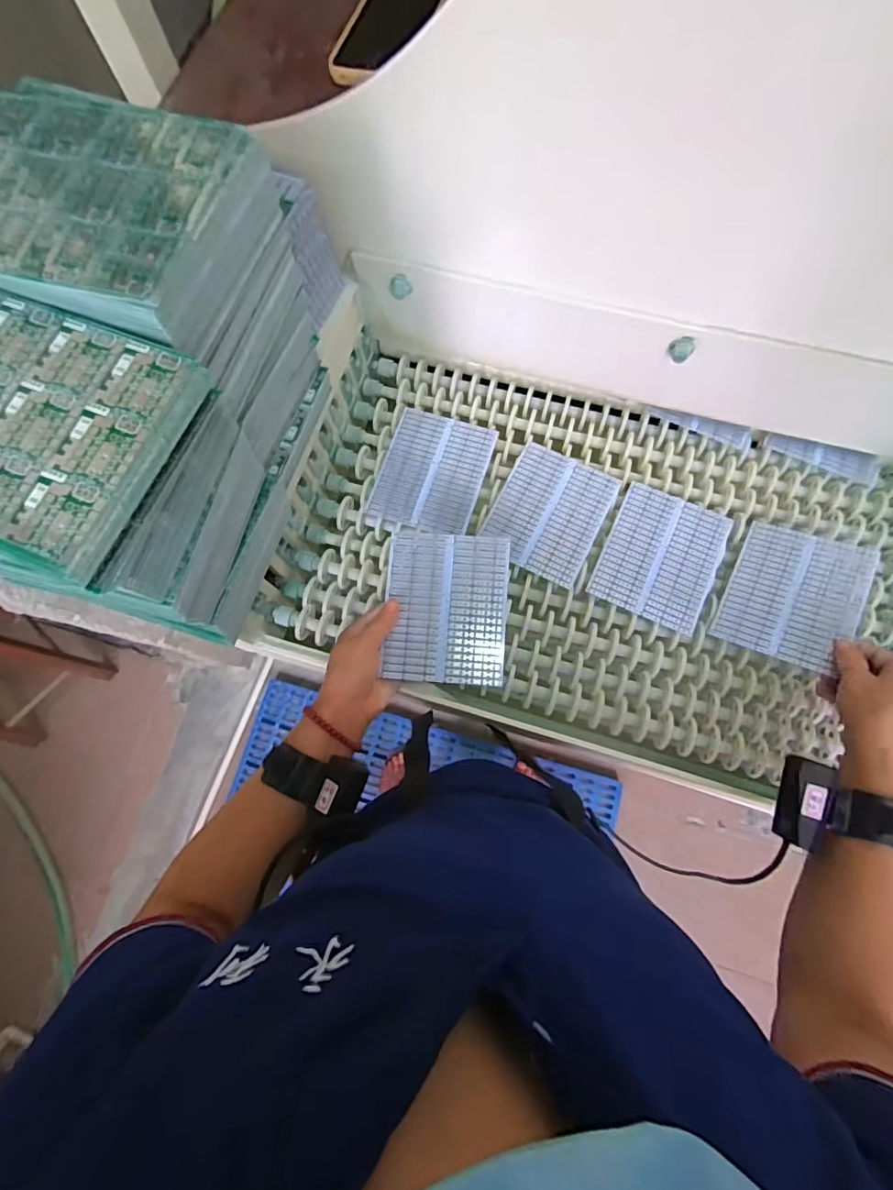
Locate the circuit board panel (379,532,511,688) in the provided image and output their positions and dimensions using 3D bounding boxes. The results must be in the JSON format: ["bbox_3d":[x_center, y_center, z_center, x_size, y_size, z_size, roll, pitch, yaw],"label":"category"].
[{"bbox_3d":[0.000,0.012,0.502,0.116,0.007,0.146,3,80,0],"label":"circuit board panel"}]

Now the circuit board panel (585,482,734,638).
[{"bbox_3d":[0.240,-0.045,0.572,0.119,0.006,0.146,24,77,7],"label":"circuit board panel"}]

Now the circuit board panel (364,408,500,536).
[{"bbox_3d":[-0.016,-0.148,0.606,0.121,0.004,0.145,17,76,6],"label":"circuit board panel"}]

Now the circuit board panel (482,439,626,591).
[{"bbox_3d":[0.119,-0.095,0.590,0.120,0.005,0.144,27,77,8],"label":"circuit board panel"}]

